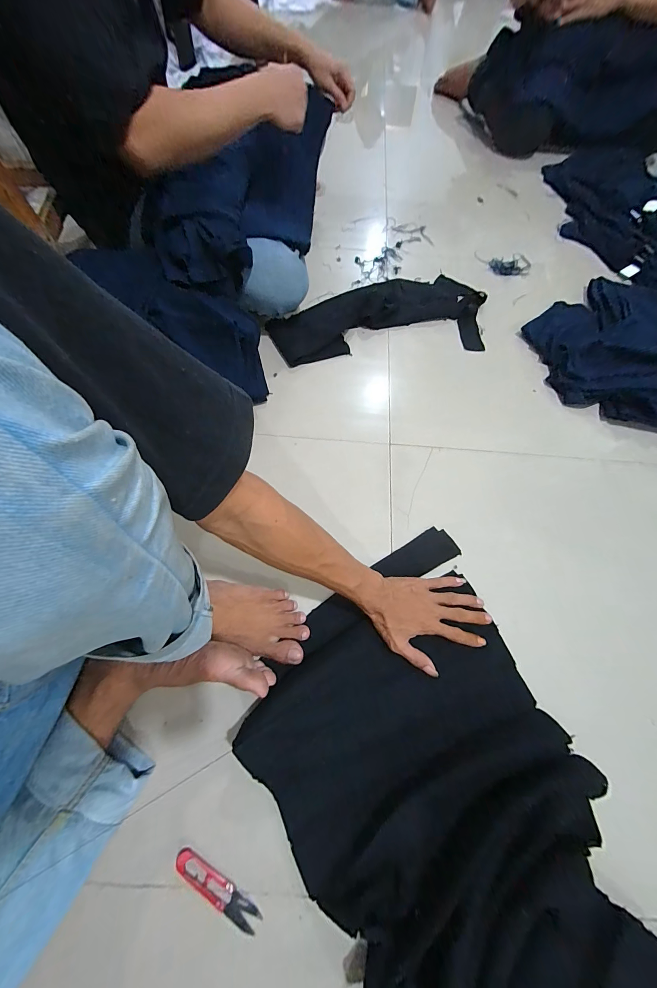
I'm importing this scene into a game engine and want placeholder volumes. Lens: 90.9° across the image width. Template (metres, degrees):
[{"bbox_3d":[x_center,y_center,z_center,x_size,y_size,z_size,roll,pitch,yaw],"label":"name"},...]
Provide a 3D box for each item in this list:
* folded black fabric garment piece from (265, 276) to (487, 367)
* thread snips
[{"bbox_3d":[0.116,-0.408,0.725,0.490,0.021,0.235,-8,65,-6],"label":"folded black fabric garment piece"},{"bbox_3d":[-0.120,0.423,0.344,0.104,0.006,0.024,31,68,12],"label":"thread snips"}]

